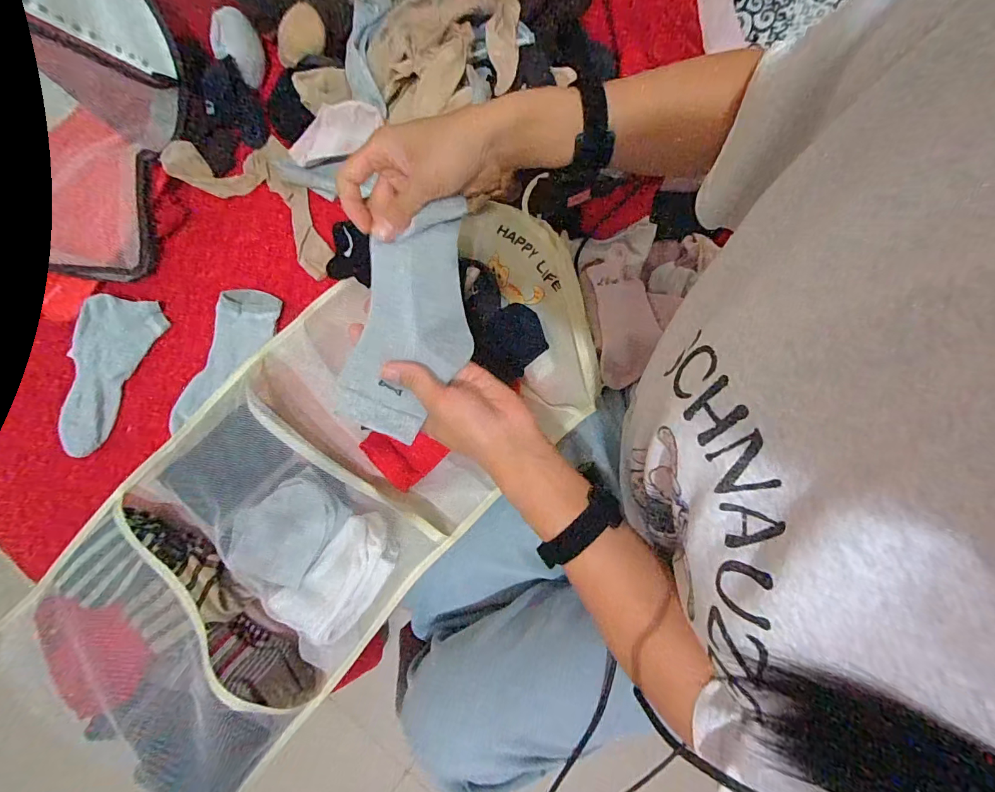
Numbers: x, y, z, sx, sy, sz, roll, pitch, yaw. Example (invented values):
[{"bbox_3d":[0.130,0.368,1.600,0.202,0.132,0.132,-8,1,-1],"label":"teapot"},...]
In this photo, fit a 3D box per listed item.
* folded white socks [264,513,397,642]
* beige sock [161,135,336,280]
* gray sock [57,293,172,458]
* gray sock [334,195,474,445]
[{"bbox_3d":[-0.170,0.200,0.469,0.083,0.035,0.155,44,82,8],"label":"folded white socks"},{"bbox_3d":[-0.307,-0.284,0.601,0.260,0.042,0.134,34,80,6],"label":"beige sock"},{"bbox_3d":[-0.496,-0.032,0.544,0.087,0.028,0.198,20,79,4],"label":"gray sock"},{"bbox_3d":[-0.071,-0.066,0.385,0.094,0.039,0.198,16,86,3],"label":"gray sock"}]

